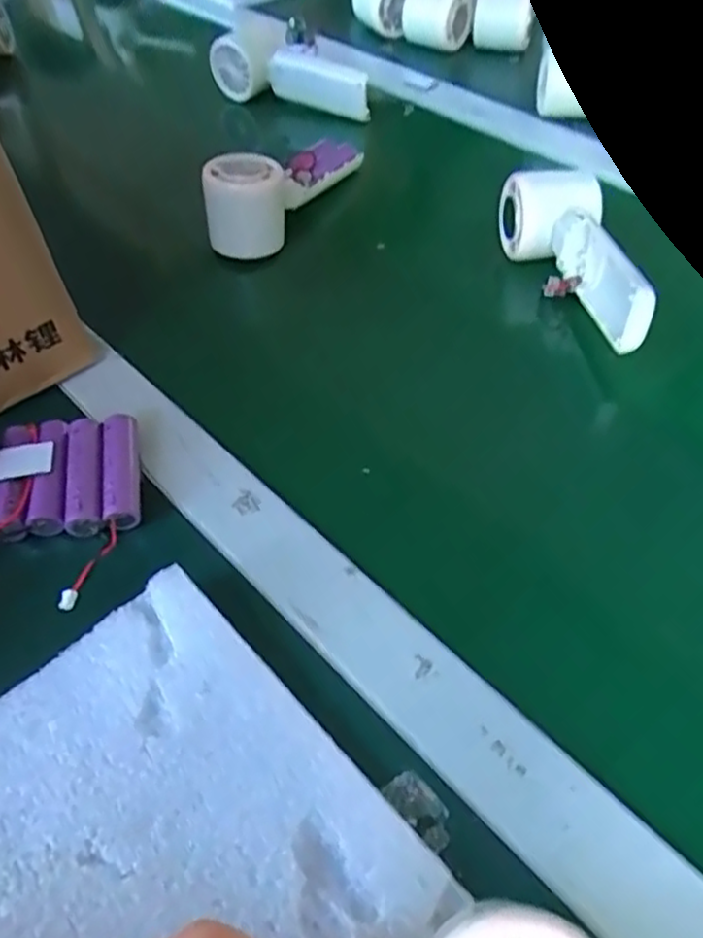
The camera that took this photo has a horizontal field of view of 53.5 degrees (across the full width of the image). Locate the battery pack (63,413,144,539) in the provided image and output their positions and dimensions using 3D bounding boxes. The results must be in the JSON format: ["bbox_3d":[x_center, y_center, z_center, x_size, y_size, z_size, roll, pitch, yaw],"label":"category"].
[{"bbox_3d":[-0.129,0.002,0.362,0.035,0.019,0.065,-11,51,-8],"label":"battery pack"}]

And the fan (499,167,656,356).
[{"bbox_3d":[0.139,-0.131,0.447,0.060,0.051,0.149,-2,50,0],"label":"fan"}]

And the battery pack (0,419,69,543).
[{"bbox_3d":[-0.164,0.007,0.360,0.036,0.022,0.065,-11,51,-7],"label":"battery pack"}]

